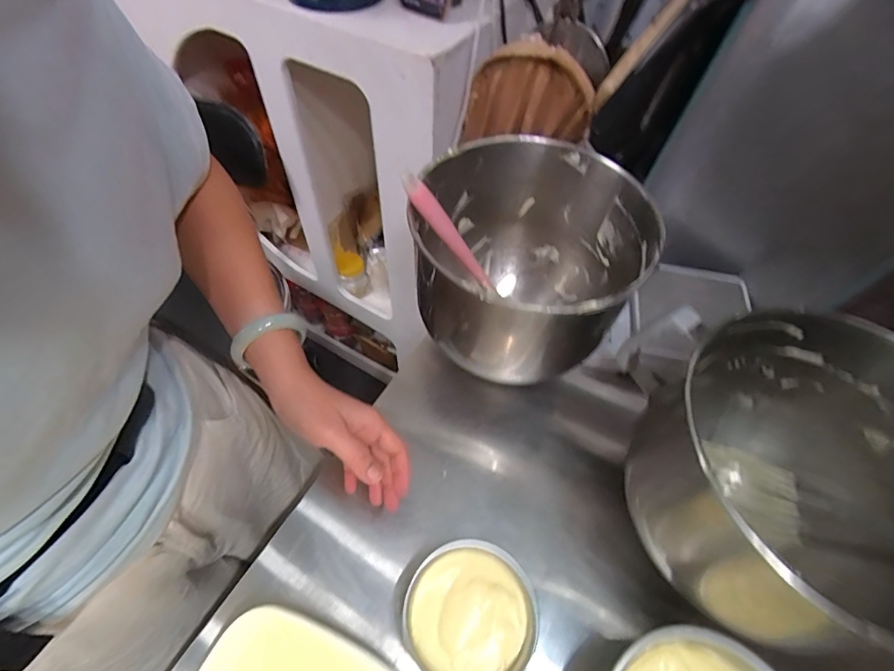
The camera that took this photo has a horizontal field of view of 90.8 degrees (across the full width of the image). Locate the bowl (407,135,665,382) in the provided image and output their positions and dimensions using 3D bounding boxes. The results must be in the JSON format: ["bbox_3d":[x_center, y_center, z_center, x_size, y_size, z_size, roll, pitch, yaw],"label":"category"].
[{"bbox_3d":[0.075,-0.077,0.459,0.214,0.155,0.223,1,56,-2],"label":"bowl"}]

